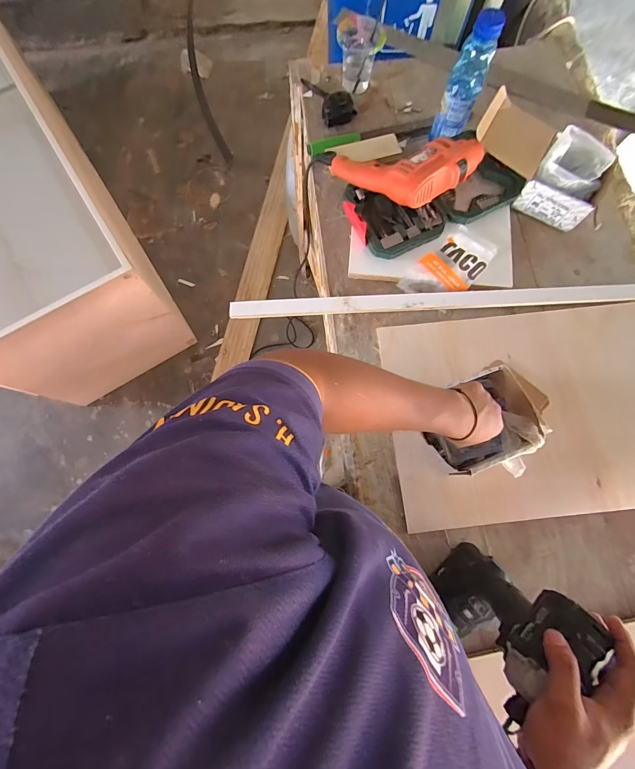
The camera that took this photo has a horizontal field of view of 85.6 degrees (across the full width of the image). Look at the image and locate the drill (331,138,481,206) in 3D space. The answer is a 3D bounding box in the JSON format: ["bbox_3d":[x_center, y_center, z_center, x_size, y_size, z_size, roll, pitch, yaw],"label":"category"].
[{"bbox_3d":[0.153,-0.378,0.617,0.270,0.067,0.127,5,78,16],"label":"drill"}]

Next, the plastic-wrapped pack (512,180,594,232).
[{"bbox_3d":[0.440,-0.336,0.646,0.118,0.067,0.010,32,78,6],"label":"plastic-wrapped pack"}]

